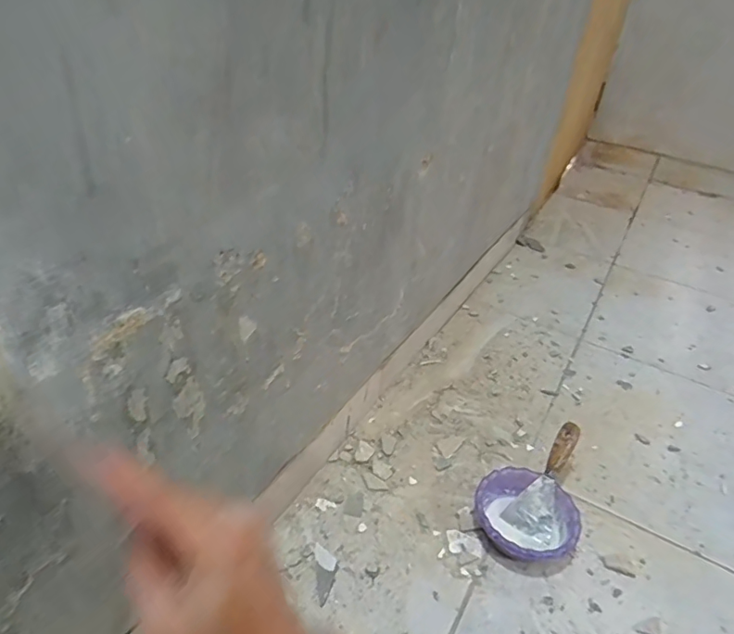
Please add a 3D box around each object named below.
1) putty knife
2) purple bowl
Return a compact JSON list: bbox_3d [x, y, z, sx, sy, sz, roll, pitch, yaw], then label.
[{"bbox_3d":[0.247,0.217,0.701,0.063,0.018,0.156,26,75,27],"label":"putty knife"},{"bbox_3d":[0.201,0.264,0.677,0.126,0.056,0.127,4,35,-3],"label":"purple bowl"}]

